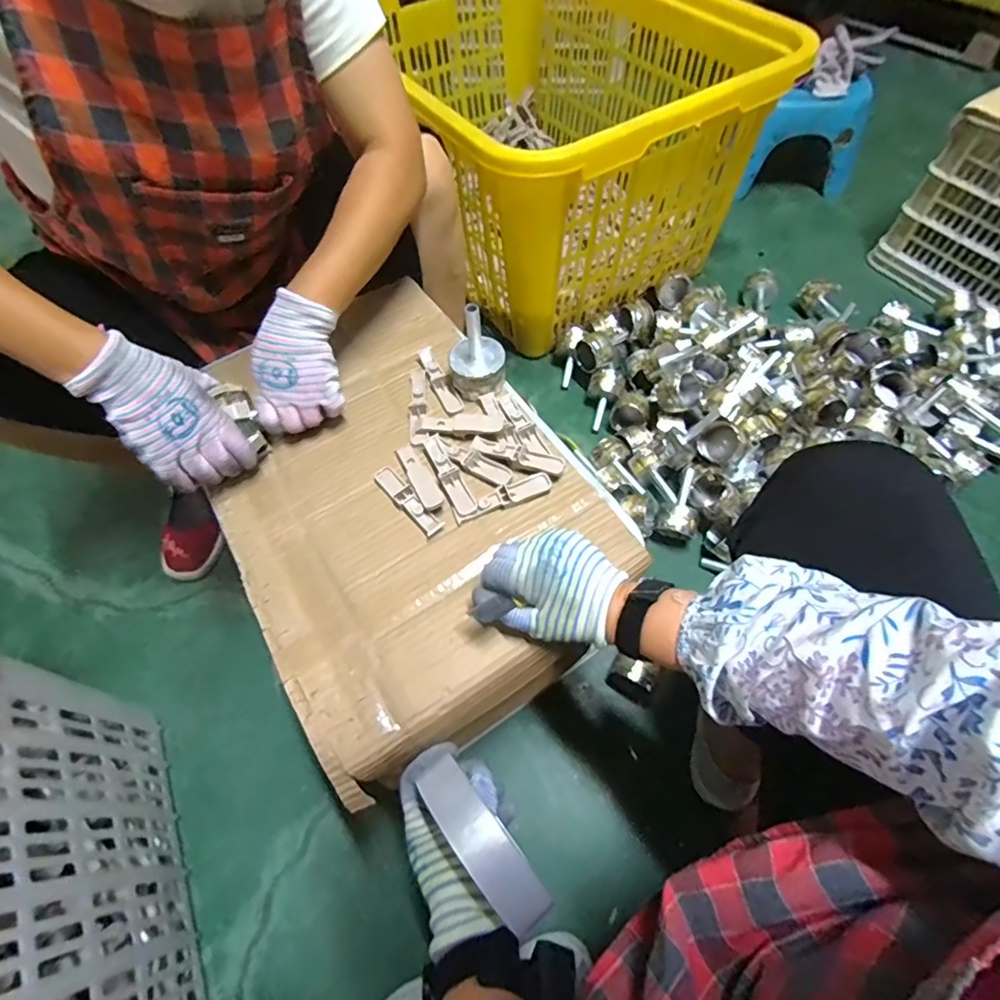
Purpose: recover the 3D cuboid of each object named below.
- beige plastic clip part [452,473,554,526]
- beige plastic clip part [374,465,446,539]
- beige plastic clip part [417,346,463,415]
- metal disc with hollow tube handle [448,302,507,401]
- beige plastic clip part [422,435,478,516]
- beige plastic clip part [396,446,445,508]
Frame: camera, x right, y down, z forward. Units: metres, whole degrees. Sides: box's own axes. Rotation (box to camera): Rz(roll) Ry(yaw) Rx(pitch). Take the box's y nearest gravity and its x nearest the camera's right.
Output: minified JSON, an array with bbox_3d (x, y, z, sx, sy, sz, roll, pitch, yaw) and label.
[{"bbox_3d":[0.003,-0.001,0.509,0.101,0.014,0.022,-23,62,-10],"label":"beige plastic clip part"},{"bbox_3d":[-0.093,-0.001,0.513,0.021,0.009,0.094,-40,66,-18],"label":"beige plastic clip part"},{"bbox_3d":[-0.069,-0.138,0.590,0.020,0.016,0.090,-25,62,-11],"label":"beige plastic clip part"},{"bbox_3d":[-0.026,-0.165,0.563,0.063,0.091,0.059,-16,61,-6],"label":"metal disc with hollow tube handle"},{"bbox_3d":[-0.052,-0.027,0.524,0.022,0.009,0.101,-25,62,-11],"label":"beige plastic clip part"},{"bbox_3d":[-0.083,-0.025,0.524,0.019,0.008,0.085,-27,63,-12],"label":"beige plastic clip part"}]

